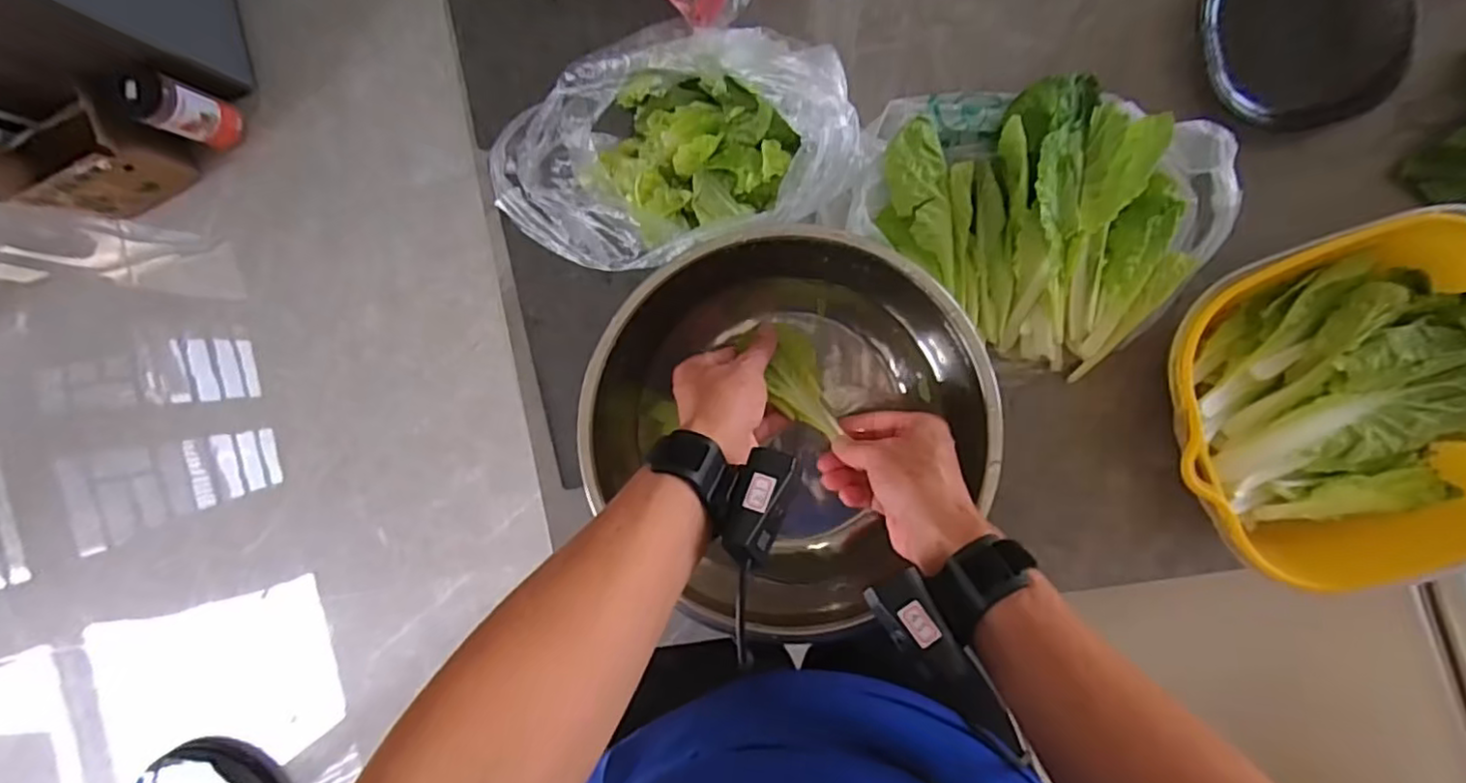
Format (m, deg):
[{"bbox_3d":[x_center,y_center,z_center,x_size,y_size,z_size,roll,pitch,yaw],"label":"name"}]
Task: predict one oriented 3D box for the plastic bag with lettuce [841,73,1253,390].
[{"bbox_3d":[0.226,-0.138,0.513,0.260,0.048,0.196,24,96,4],"label":"plastic bag with lettuce"}]

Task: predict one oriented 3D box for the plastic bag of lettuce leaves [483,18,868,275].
[{"bbox_3d":[-0.055,-0.181,0.509,0.270,0.100,0.152,-13,92,7],"label":"plastic bag of lettuce leaves"}]

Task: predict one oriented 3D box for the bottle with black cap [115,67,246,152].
[{"bbox_3d":[-1.039,-0.531,1.286,0.087,0.194,0.094,19,96,5],"label":"bottle with black cap"}]

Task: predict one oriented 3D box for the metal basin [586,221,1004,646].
[{"bbox_3d":[0.046,0.011,0.534,0.282,0.088,0.270,0,94,7],"label":"metal basin"}]

